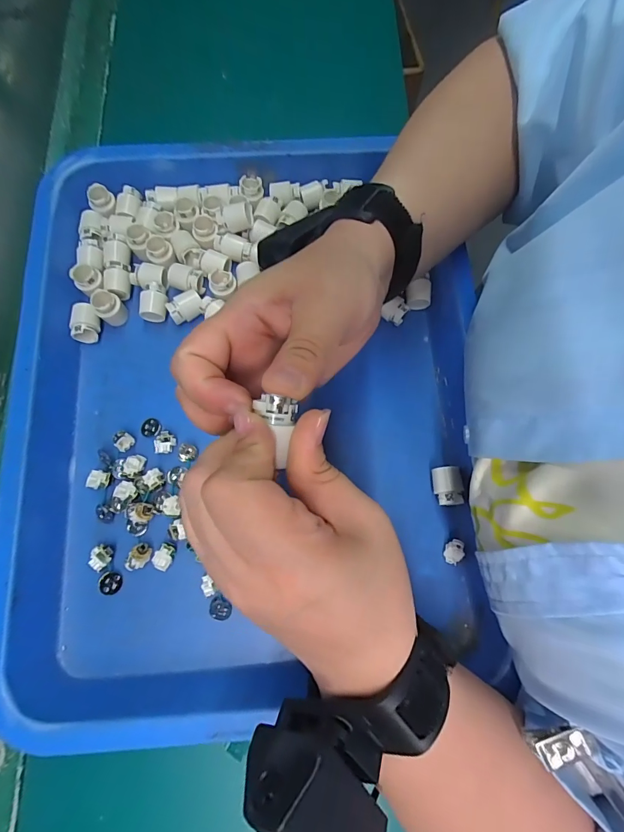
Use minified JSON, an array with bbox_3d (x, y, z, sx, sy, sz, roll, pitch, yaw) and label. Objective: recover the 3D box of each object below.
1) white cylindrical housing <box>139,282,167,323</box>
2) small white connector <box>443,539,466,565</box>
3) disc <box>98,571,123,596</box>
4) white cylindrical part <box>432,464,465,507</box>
[{"bbox_3d":[-0.127,-0.091,0.321,0.021,0.020,0.026,3,74,0],"label":"white cylindrical housing"},{"bbox_3d":[0.103,0.098,0.285,0.012,0.012,0.017,17,75,4],"label":"small white connector"},{"bbox_3d":[-0.142,0.118,0.277,0.015,0.004,0.015,14,61,-26],"label":"disc"},{"bbox_3d":[0.099,0.051,0.290,0.019,0.020,0.029,-5,74,-2],"label":"white cylindrical part"}]

